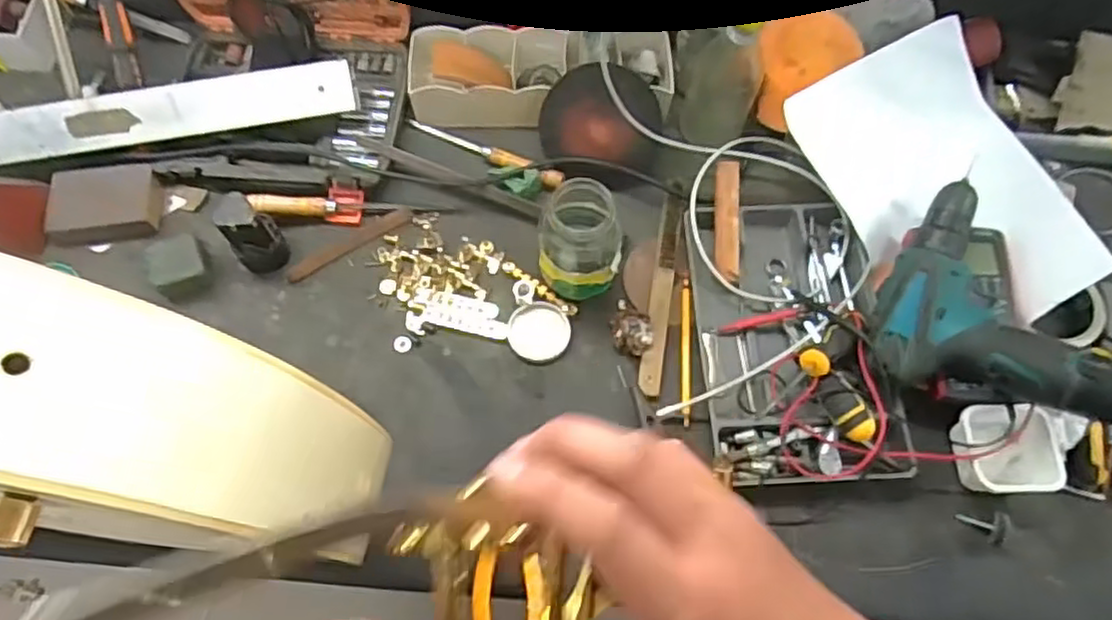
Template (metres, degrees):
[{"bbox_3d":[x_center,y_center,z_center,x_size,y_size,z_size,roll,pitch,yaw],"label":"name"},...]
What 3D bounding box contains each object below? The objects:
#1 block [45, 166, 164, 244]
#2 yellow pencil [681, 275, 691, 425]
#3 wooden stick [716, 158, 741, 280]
[{"bbox_3d":[-0.458,-0.107,0.725,0.102,0.022,0.072,-5,67,-2],"label":"block"},{"bbox_3d":[0.123,0.035,0.677,0.008,0.014,0.150,3,67,2],"label":"yellow pencil"},{"bbox_3d":[0.170,-0.088,0.703,0.020,0.017,0.115,-1,93,0],"label":"wooden stick"}]

